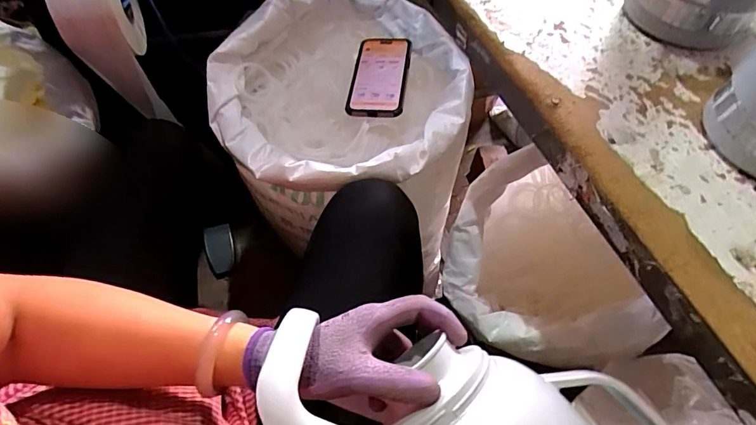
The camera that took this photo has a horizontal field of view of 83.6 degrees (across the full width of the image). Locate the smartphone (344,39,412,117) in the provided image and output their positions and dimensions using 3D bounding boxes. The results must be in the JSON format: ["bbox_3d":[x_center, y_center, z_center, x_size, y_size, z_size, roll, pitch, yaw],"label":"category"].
[{"bbox_3d":[0.002,-0.200,0.624,0.083,0.018,0.147,1,69,10],"label":"smartphone"}]

